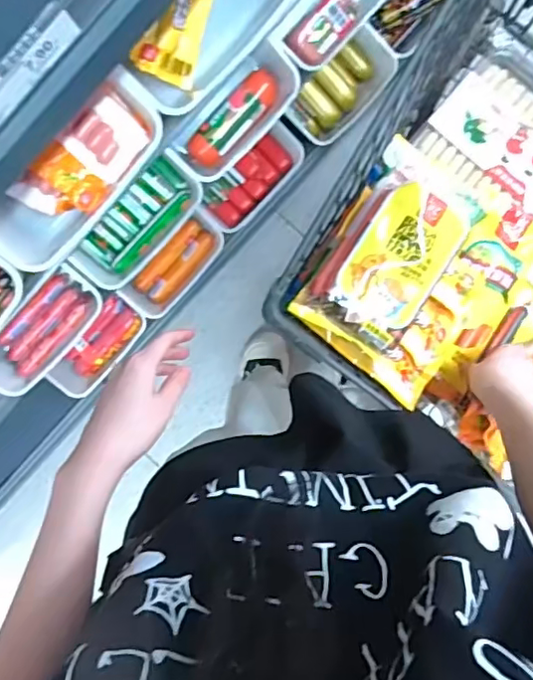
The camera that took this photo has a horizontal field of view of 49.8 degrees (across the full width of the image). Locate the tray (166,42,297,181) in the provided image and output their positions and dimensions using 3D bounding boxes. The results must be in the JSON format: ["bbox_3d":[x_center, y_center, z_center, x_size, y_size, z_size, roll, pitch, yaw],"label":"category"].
[{"bbox_3d":[-0.044,-0.323,0.828,0.092,0.070,0.209,42,94,1],"label":"tray"}]

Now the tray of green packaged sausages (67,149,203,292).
[{"bbox_3d":[-0.189,-0.174,0.847,0.097,0.068,0.206,41,94,1],"label":"tray of green packaged sausages"}]

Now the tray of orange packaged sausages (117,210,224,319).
[{"bbox_3d":[-0.173,-0.140,1.099,0.096,0.057,0.212,44,94,1],"label":"tray of orange packaged sausages"}]

